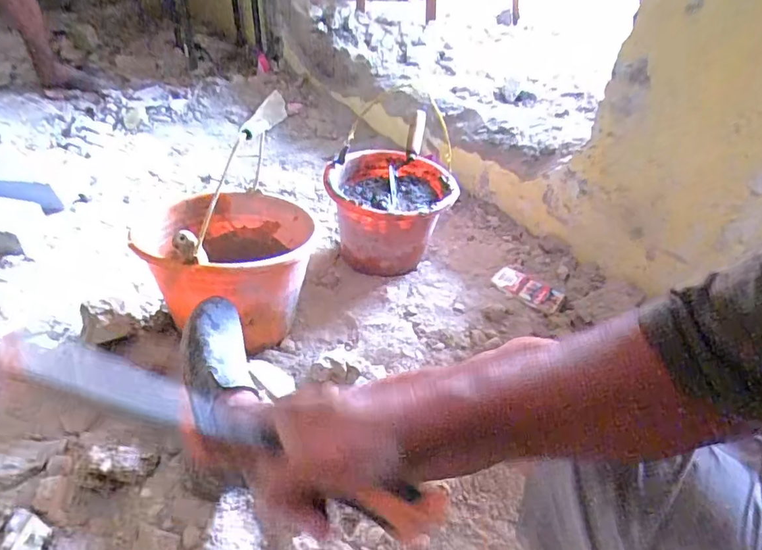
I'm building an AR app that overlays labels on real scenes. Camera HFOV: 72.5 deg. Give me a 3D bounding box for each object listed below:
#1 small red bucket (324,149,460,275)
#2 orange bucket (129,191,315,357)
[{"bbox_3d":[0.015,-0.135,1.154,0.258,0.197,0.302,-2,38,-8],"label":"small red bucket"},{"bbox_3d":[-0.269,-0.035,0.925,0.254,0.212,0.269,3,38,-2],"label":"orange bucket"}]

